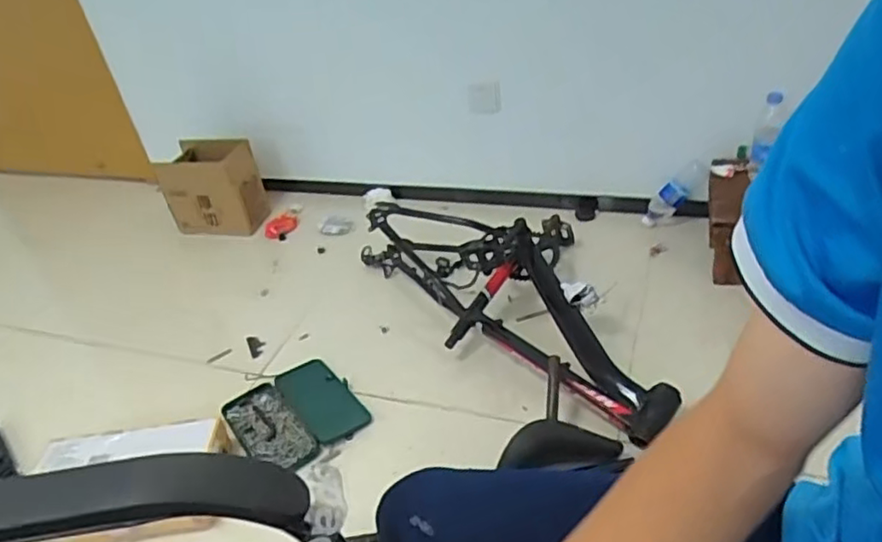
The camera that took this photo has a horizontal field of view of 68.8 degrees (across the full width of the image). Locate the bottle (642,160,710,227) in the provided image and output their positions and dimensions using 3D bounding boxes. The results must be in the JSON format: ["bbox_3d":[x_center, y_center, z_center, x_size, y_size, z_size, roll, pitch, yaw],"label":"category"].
[{"bbox_3d":[0.614,-0.208,1.710,0.077,0.211,0.057,29,22,-30],"label":"bottle"}]

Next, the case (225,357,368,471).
[{"bbox_3d":[-0.302,0.297,1.342,0.241,0.024,0.255,-29,42,-27],"label":"case"}]

